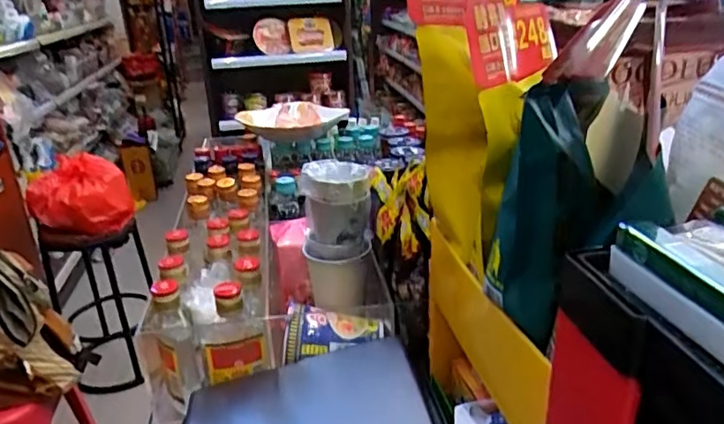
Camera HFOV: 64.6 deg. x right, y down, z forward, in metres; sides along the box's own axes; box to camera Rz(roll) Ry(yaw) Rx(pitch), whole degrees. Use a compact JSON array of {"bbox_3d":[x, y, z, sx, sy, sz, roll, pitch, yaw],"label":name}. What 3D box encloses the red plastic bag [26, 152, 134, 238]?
[{"bbox_3d":[-0.845,-0.049,1.712,0.271,0.207,0.174,-16,26,-28],"label":"red plastic bag"}]

